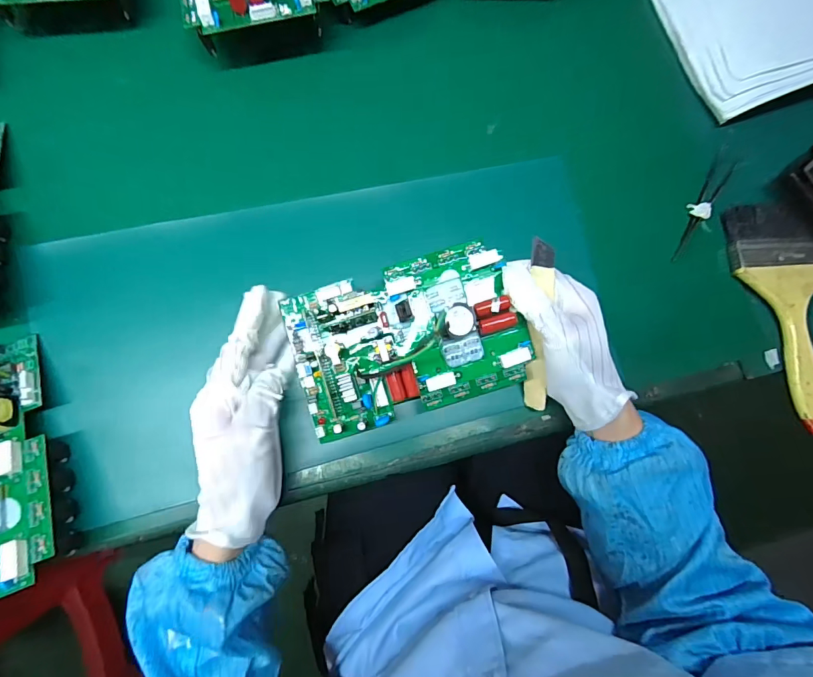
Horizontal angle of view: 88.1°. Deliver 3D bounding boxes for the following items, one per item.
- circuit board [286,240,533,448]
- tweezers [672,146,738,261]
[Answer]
[{"bbox_3d":[0.002,0.000,0.316,0.170,0.044,0.113,-18,89,-7],"label":"circuit board"},{"bbox_3d":[0.284,-0.132,0.395,0.019,0.013,0.128,35,84,-3],"label":"tweezers"}]

